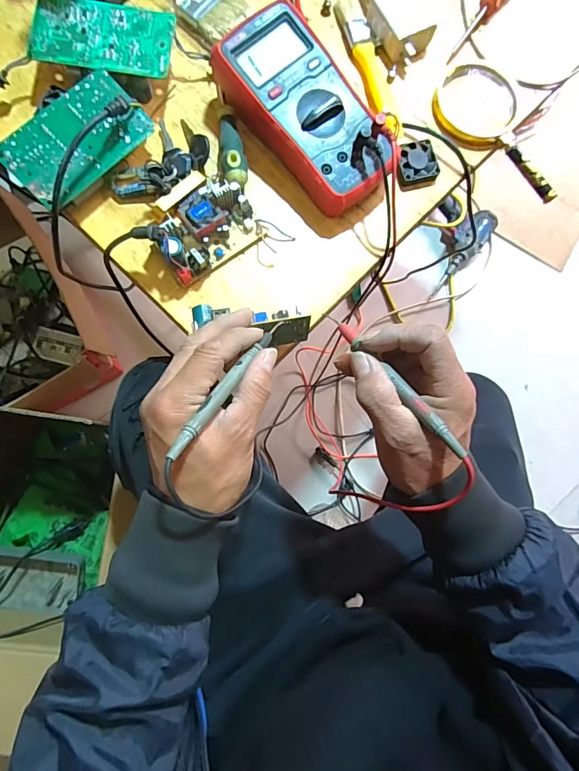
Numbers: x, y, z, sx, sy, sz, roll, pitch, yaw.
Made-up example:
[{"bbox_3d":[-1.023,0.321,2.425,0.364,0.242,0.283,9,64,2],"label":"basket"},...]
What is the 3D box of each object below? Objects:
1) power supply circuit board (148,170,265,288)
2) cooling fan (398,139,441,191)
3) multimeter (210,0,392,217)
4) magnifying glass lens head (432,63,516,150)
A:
[{"bbox_3d":[-0.082,-0.152,0.381,0.099,0.039,0.081,-37,86,-9],"label":"power supply circuit board"},{"bbox_3d":[0.128,-0.225,0.428,0.042,0.015,0.044,-15,83,-7],"label":"cooling fan"},{"bbox_3d":[0.015,-0.251,0.392,0.098,0.046,0.183,-40,87,-9],"label":"multimeter"},{"bbox_3d":[0.195,-0.296,0.439,0.085,0.019,0.094,29,81,0],"label":"magnifying glass lens head"}]

